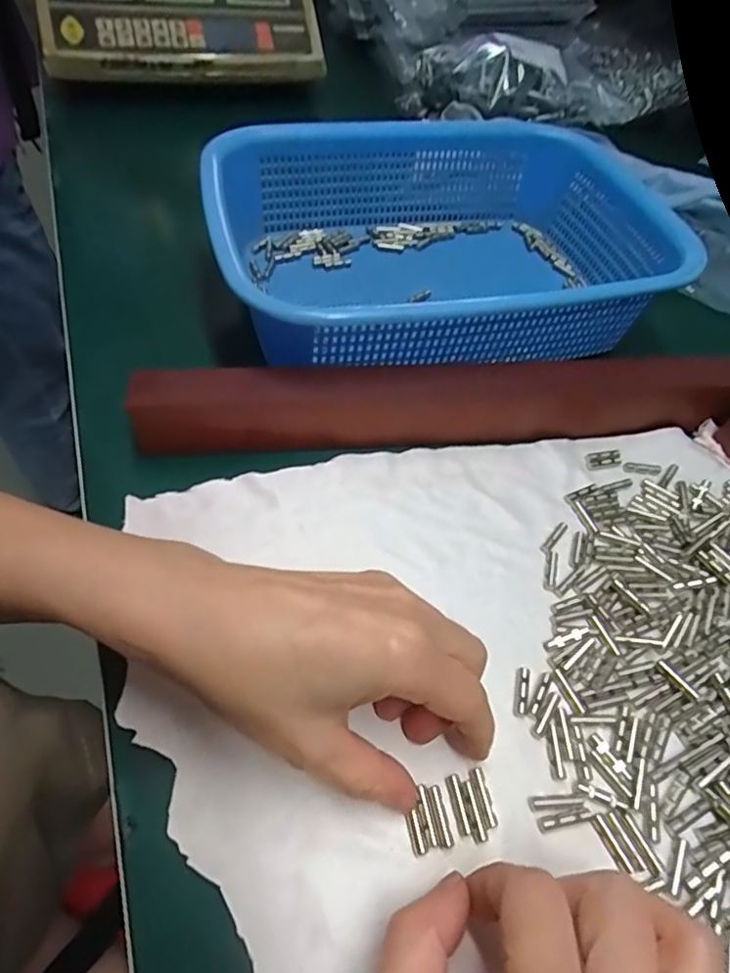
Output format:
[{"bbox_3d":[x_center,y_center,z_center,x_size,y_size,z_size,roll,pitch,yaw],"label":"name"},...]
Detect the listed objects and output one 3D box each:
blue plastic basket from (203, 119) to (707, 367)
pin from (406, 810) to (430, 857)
[{"bbox_3d":[0.051,-0.161,0.367,0.282,0.074,0.210,-14,57,-14],"label":"blue plastic basket"},{"bbox_3d":[0.020,0.127,0.199,0.005,0.004,0.013,-12,57,-12],"label":"pin"}]

